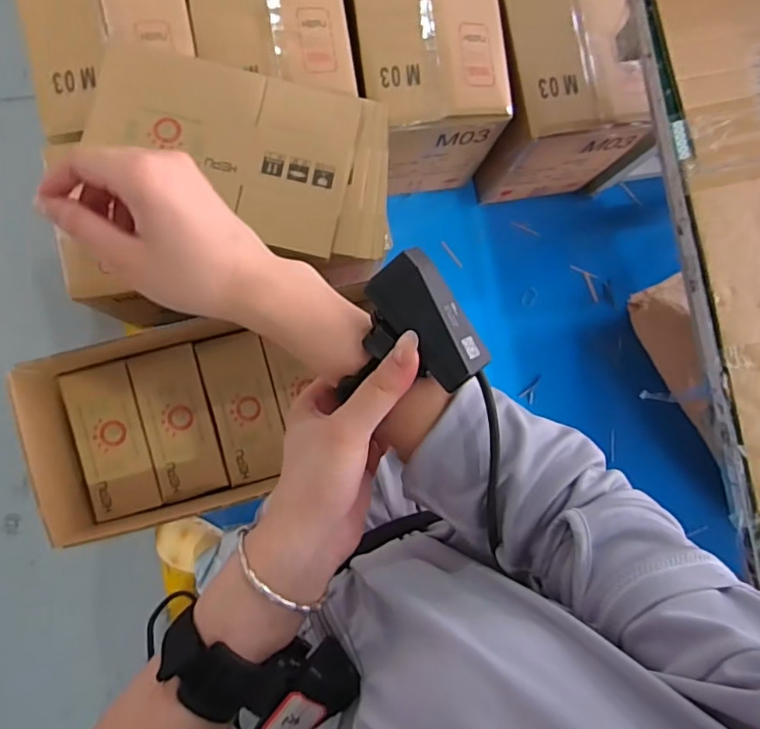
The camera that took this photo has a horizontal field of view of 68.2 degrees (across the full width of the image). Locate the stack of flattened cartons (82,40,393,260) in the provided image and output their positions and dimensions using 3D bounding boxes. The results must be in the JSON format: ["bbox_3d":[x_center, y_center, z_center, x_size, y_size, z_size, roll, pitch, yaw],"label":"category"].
[{"bbox_3d":[-0.223,-0.357,0.950,0.512,0.044,0.290,11,89,-8],"label":"stack of flattened cartons"}]

